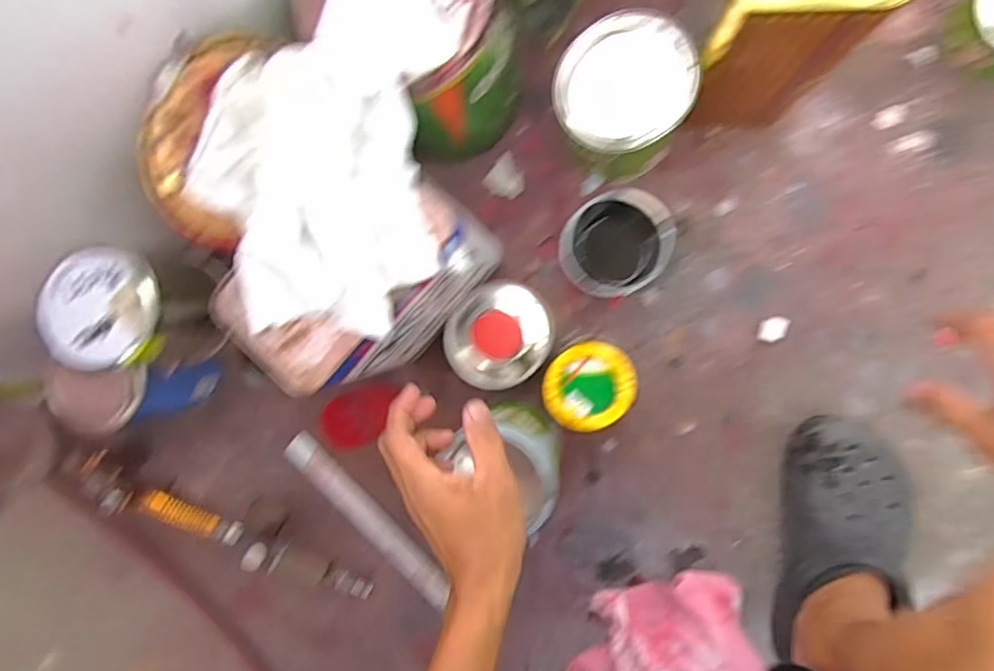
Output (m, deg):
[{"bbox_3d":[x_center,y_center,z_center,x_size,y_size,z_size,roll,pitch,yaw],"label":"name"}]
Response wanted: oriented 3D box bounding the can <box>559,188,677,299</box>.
[{"bbox_3d":[0.116,-0.085,0.570,0.103,0.086,0.089,-34,87,7],"label":"can"}]

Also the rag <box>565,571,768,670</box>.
[{"bbox_3d":[0.163,0.341,0.596,0.222,0.051,0.146,-40,87,7],"label":"rag"}]

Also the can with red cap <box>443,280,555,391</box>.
[{"bbox_3d":[0.005,0.000,0.597,0.102,0.073,0.111,0,93,9],"label":"can with red cap"}]

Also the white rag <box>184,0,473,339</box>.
[{"bbox_3d":[-0.134,-0.155,0.415,0.204,0.068,0.297,3,93,9],"label":"white rag"}]

